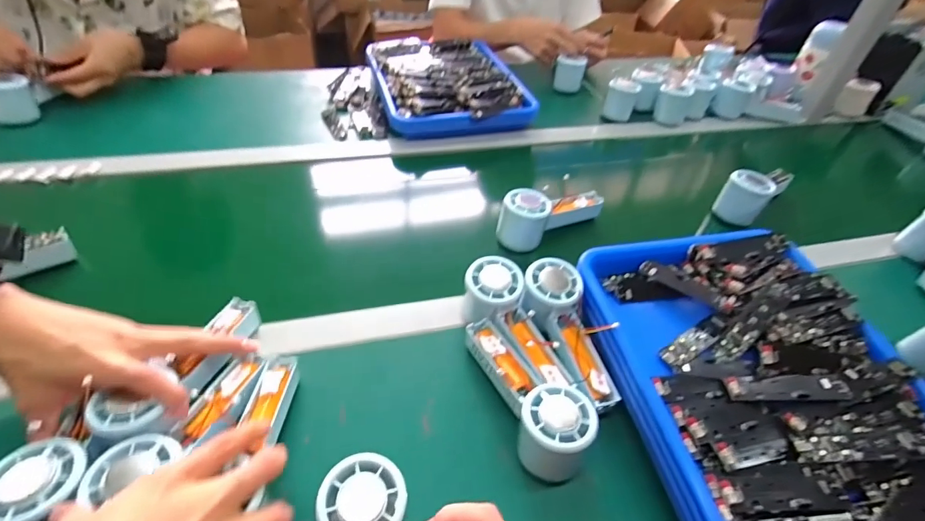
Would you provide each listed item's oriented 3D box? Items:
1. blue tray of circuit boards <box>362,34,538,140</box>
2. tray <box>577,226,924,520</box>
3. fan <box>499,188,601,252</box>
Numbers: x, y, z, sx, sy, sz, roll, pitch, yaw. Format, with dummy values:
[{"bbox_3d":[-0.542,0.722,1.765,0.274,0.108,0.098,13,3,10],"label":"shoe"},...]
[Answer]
[{"bbox_3d":[-0.033,-0.331,0.818,0.250,0.055,0.313,-11,46,-16],"label":"blue tray of circuit boards"},{"bbox_3d":[0.267,0.103,0.384,0.255,0.049,0.336,-6,45,-11],"label":"tray"},{"bbox_3d":[0.118,-0.064,0.574,0.152,0.059,0.050,-21,50,-24],"label":"fan"}]

